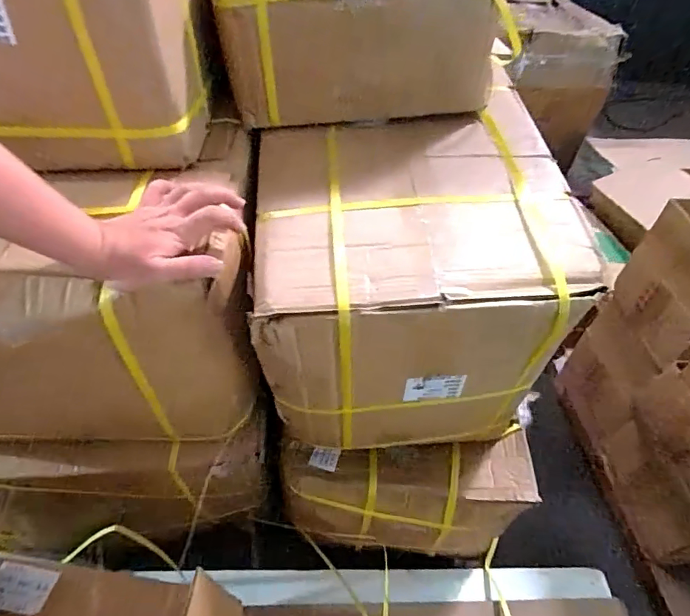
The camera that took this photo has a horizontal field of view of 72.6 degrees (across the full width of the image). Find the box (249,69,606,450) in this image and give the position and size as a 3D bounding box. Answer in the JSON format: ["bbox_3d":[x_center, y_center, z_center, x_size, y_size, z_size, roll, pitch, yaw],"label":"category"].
[{"bbox_3d":[0.076,-0.026,0.635,0.363,0.311,0.329,-1,47,-5],"label":"box"}]

